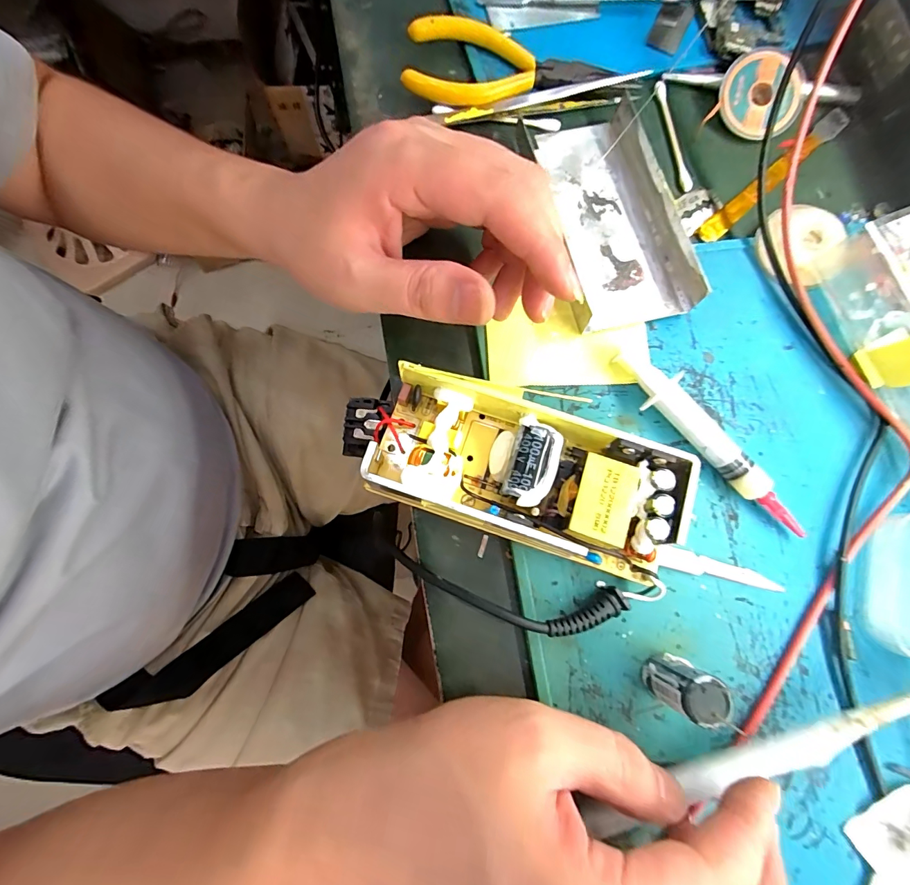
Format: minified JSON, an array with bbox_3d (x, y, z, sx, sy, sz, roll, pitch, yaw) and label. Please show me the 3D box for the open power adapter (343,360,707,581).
[{"bbox_3d":[0.022,0.010,0.184,0.153,0.030,0.060,18,79,2],"label":"open power adapter"}]

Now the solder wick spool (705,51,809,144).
[{"bbox_3d":[0.168,-0.192,0.230,0.044,0.013,0.044,0,98,1],"label":"solder wick spool"}]

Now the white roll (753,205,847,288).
[{"bbox_3d":[0.176,-0.103,0.214,0.034,0.017,0.036,0,79,-2],"label":"white roll"}]

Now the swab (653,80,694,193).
[{"bbox_3d":[0.124,-0.173,0.235,0.007,0.007,0.067,-10,79,-2],"label":"swab"}]

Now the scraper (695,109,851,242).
[{"bbox_3d":[0.178,-0.149,0.232,0.119,0.008,0.011,-41,83,-9],"label":"scraper"}]

